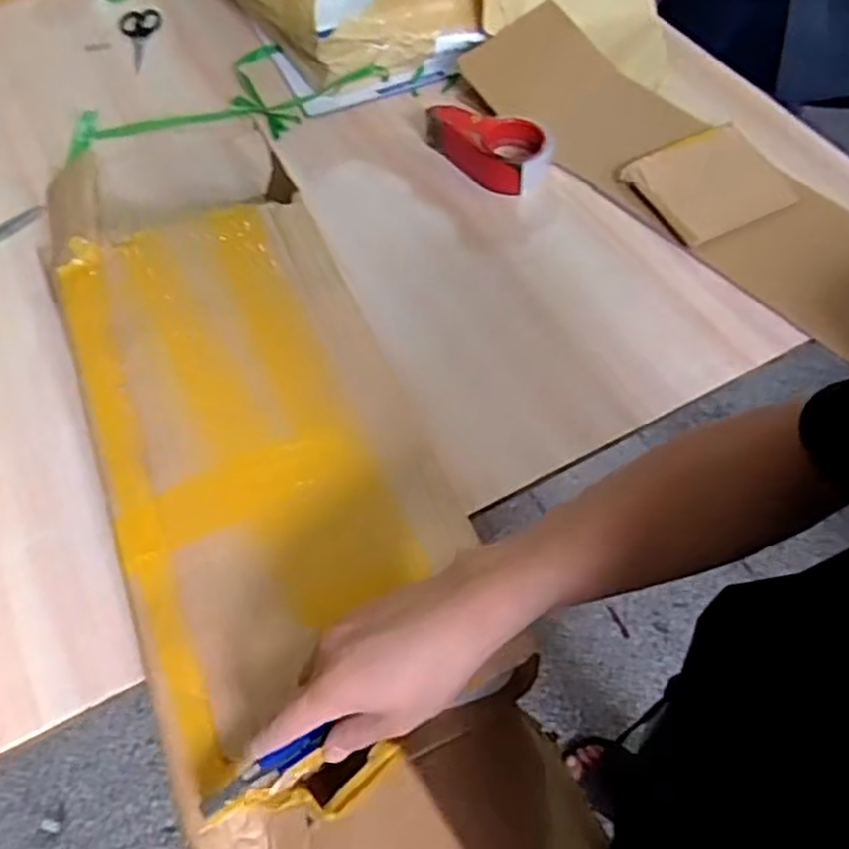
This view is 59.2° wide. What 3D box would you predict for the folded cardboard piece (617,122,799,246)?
[{"bbox_3d":[0.361,-0.313,0.963,0.170,0.022,0.163,-24,69,-8],"label":"folded cardboard piece"}]

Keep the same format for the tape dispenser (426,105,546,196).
[{"bbox_3d":[0.076,-0.381,1.020,0.168,0.057,0.097,23,61,15],"label":"tape dispenser"}]

